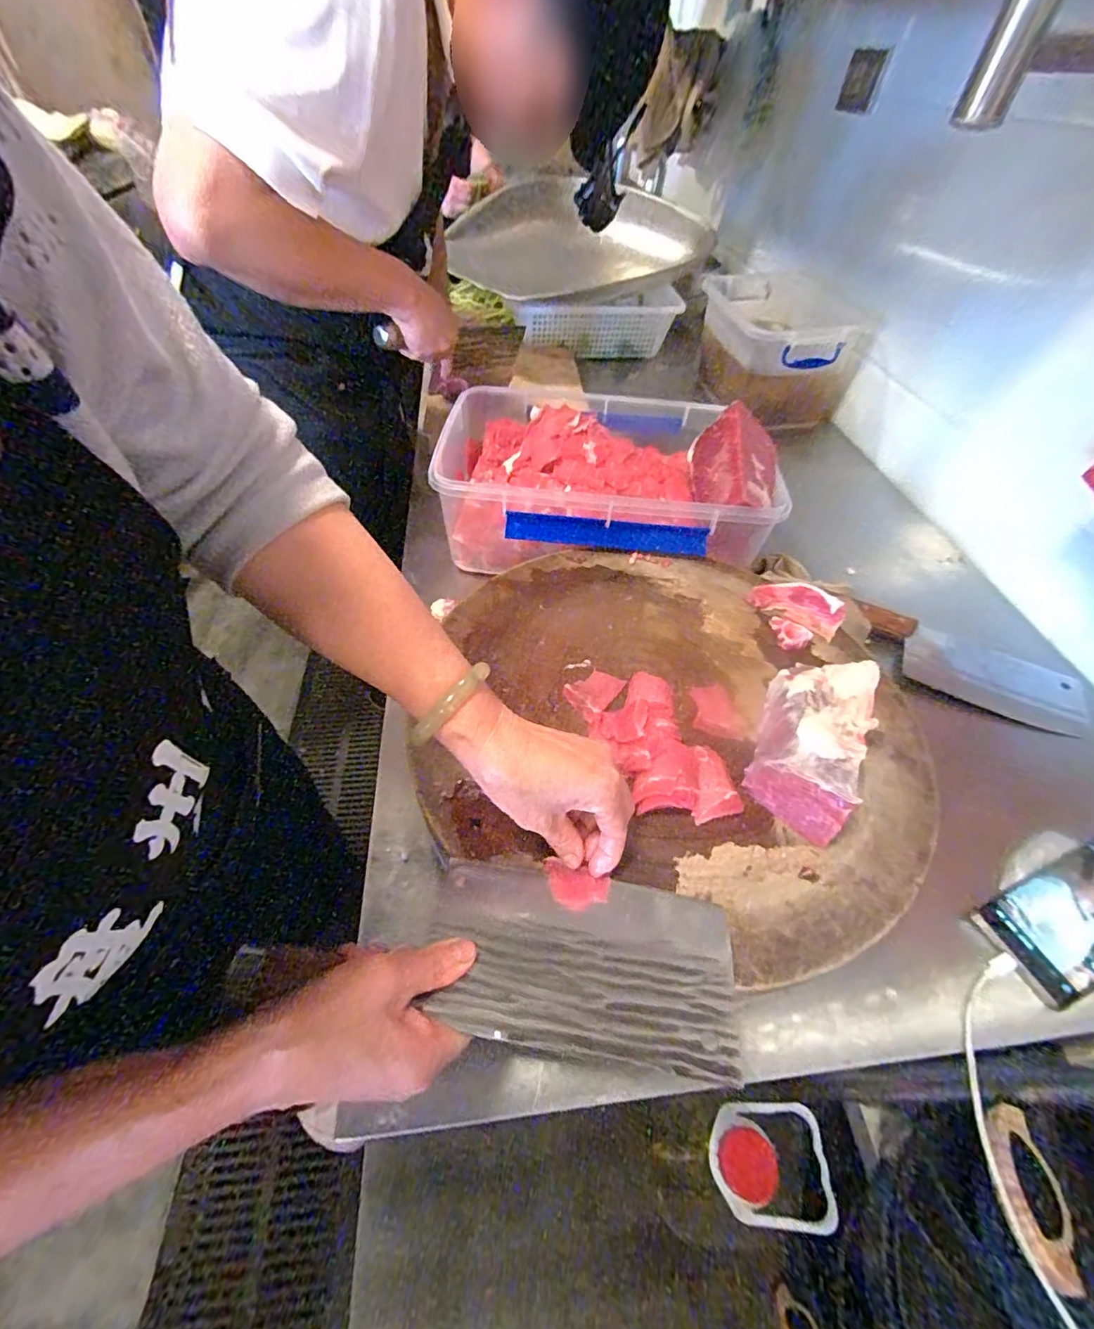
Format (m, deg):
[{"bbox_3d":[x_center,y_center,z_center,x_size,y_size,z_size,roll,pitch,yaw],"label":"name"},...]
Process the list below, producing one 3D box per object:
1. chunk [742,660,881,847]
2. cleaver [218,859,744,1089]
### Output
[{"bbox_3d":[0.223,0.046,0.421,0.077,0.051,0.191,24,53,15],"label":"chunk"},{"bbox_3d":[-0.029,0.174,0.312,0.283,0.023,0.102,7,51,-1],"label":"cleaver"}]

